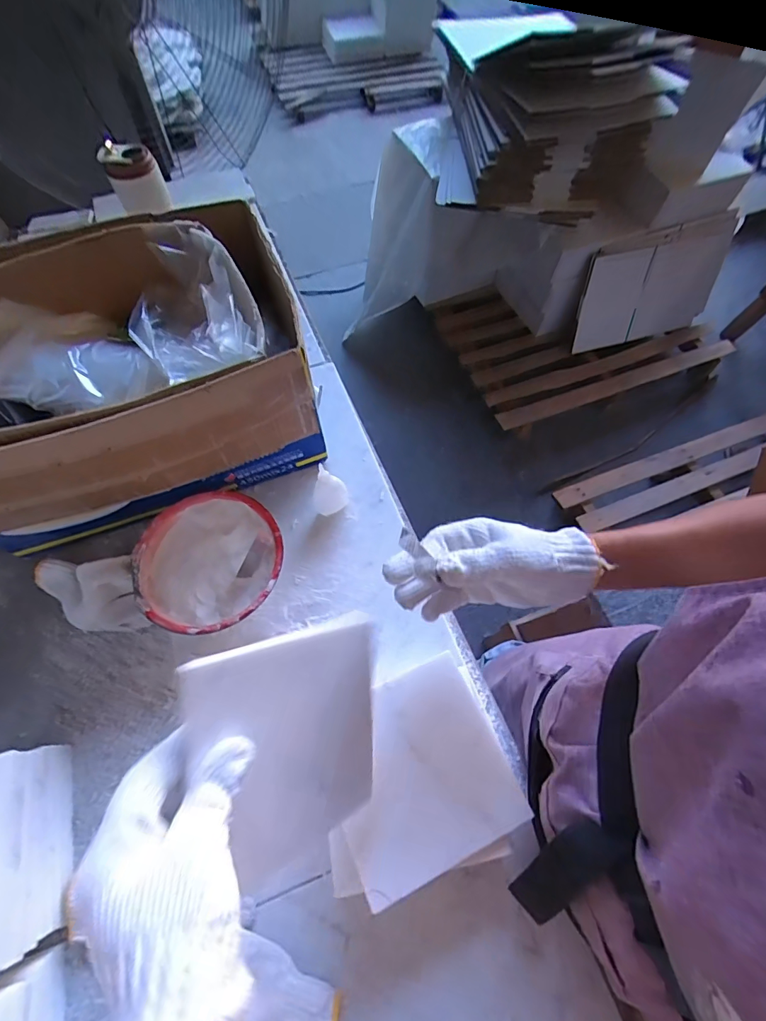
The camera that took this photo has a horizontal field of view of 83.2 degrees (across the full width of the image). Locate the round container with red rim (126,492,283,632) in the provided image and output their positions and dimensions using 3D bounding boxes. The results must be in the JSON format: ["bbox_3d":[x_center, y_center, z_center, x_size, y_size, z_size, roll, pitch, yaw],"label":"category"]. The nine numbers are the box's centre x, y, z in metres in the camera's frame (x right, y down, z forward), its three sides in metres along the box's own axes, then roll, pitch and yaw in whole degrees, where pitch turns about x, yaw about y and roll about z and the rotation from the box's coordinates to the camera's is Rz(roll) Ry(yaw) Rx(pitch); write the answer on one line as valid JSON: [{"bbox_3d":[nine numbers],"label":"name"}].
[{"bbox_3d":[-0.202,0.062,0.514,0.162,0.050,0.162,1,66,-1],"label":"round container with red rim"}]

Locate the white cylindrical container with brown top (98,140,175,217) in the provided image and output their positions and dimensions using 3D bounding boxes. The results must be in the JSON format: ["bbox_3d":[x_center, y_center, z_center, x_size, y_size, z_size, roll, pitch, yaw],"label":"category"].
[{"bbox_3d":[-0.389,-0.519,0.683,0.077,0.081,0.075,-21,68,-10],"label":"white cylindrical container with brown top"}]

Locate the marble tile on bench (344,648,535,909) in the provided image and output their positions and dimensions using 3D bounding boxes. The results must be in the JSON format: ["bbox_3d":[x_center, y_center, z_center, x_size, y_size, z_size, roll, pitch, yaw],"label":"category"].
[{"bbox_3d":[0.029,0.232,0.389,0.149,0.009,0.150,-23,69,-11],"label":"marble tile on bench"}]

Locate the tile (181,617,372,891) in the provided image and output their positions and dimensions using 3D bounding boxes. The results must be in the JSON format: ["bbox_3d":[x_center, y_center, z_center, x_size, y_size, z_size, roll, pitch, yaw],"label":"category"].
[{"bbox_3d":[-0.060,0.165,0.305,0.144,0.013,0.162,-7,97,-45],"label":"tile"}]

